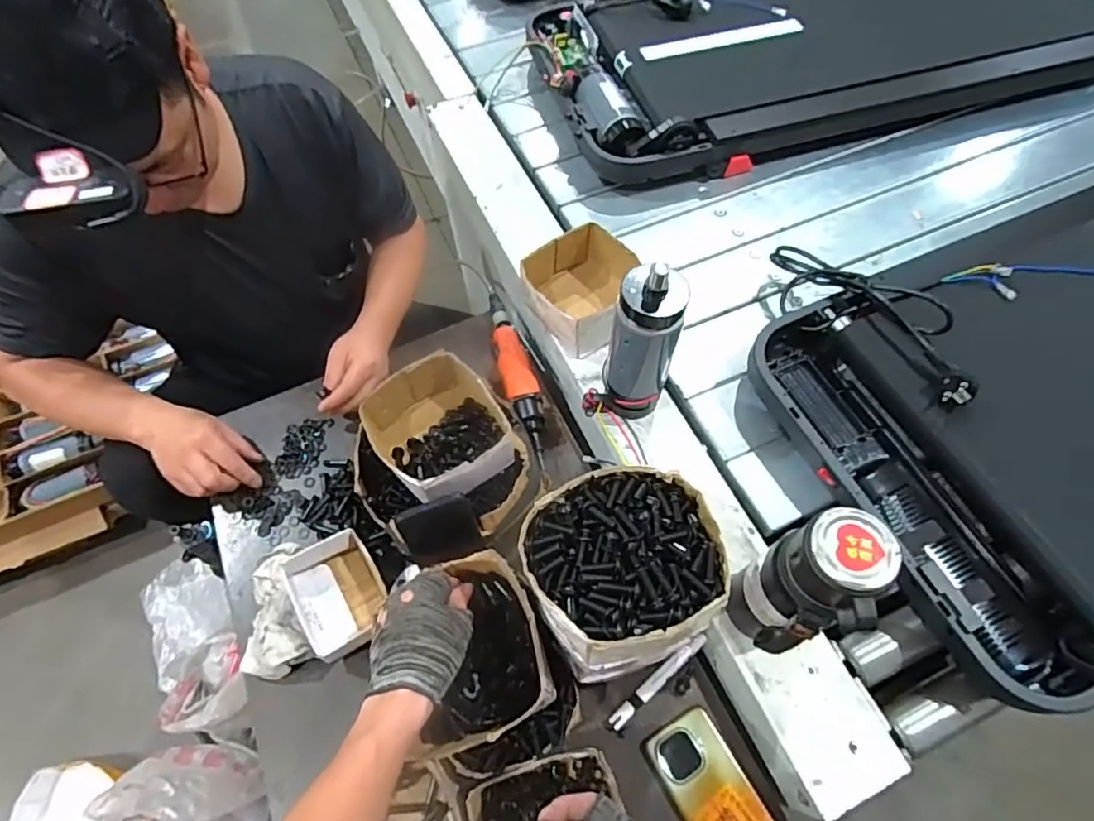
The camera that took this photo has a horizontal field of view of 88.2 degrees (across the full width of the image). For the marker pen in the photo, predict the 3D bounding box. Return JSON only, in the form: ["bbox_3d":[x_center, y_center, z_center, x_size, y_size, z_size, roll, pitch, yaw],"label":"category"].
[{"bbox_3d":[0.124,0.304,0.633,0.141,0.017,0.019,-39,67,-17],"label":"marker pen"}]

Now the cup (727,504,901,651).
[{"bbox_3d":[0.221,0.165,0.506,0.066,0.245,0.082,-18,63,-8],"label":"cup"}]

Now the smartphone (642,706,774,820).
[{"bbox_3d":[0.176,0.402,0.579,0.080,0.014,0.164,-28,65,-13],"label":"smartphone"}]

